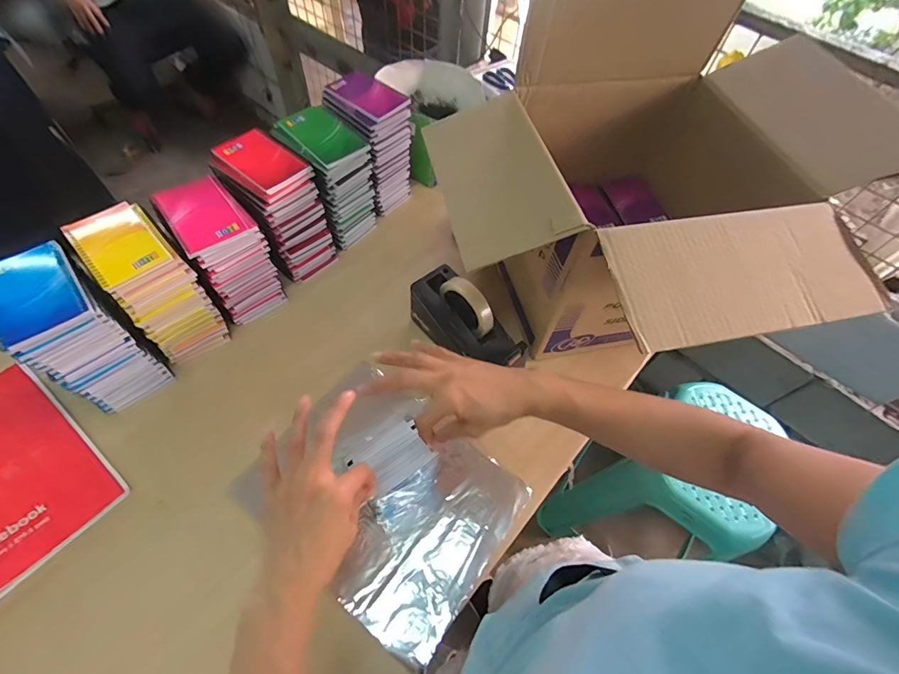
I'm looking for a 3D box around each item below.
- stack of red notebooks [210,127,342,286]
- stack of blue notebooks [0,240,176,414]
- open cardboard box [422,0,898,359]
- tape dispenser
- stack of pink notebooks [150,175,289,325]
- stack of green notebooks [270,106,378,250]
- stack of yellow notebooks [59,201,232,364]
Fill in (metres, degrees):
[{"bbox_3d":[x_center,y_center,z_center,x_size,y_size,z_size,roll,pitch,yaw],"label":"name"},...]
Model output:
[{"bbox_3d":[-0.297,-0.220,0.725,0.150,0.198,0.104,39,64,17],"label":"stack of red notebooks"},{"bbox_3d":[-0.499,-0.008,0.573,0.101,0.199,0.137,-36,68,-23],"label":"stack of blue notebooks"},{"bbox_3d":[0.237,-0.193,0.590,0.483,0.370,0.488,-9,60,-10],"label":"open cardboard box"},{"bbox_3d":[0.028,-0.019,0.676,0.080,0.130,0.203,-36,68,-23],"label":"tape dispenser"},{"bbox_3d":[-0.355,-0.131,0.668,0.098,0.196,0.128,-35,68,-22],"label":"stack of pink notebooks"},{"bbox_3d":[-0.213,-0.289,0.761,0.120,0.202,0.136,-39,69,-24],"label":"stack of green notebooks"},{"bbox_3d":[-0.439,-0.080,0.627,0.097,0.198,0.146,-36,68,-23],"label":"stack of yellow notebooks"}]

